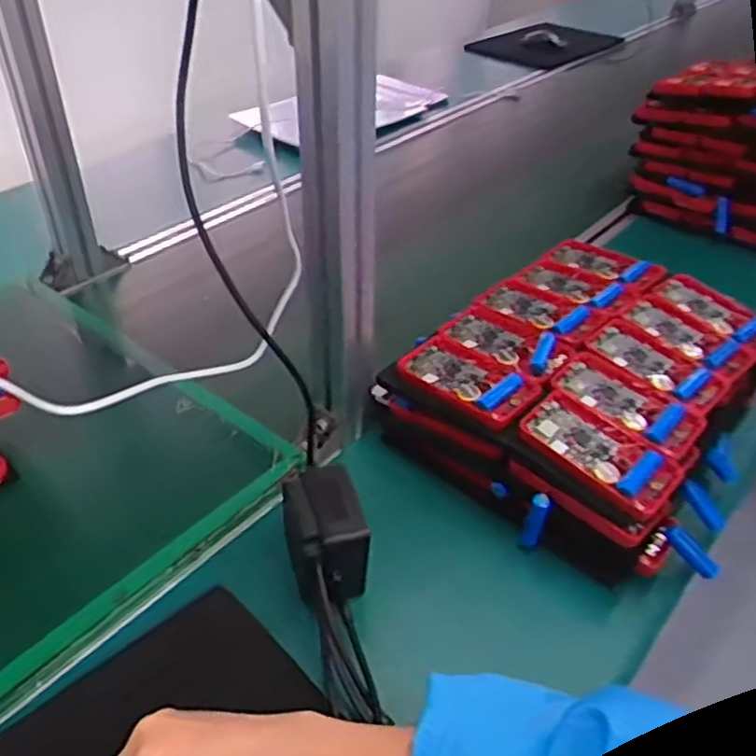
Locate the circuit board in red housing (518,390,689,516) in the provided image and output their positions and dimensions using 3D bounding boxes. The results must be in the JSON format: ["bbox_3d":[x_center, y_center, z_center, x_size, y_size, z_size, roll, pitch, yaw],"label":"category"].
[{"bbox_3d":[0.177,0.060,0.582,0.121,0.023,0.066,30,47,31],"label":"circuit board in red housing"}]

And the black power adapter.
[{"bbox_3d":[-0.042,0.118,0.557,0.057,0.066,0.089,-8,40,-12],"label":"black power adapter"}]

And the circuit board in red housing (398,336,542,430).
[{"bbox_3d":[0.081,0.002,0.646,0.121,0.014,0.063,28,46,30],"label":"circuit board in red housing"}]

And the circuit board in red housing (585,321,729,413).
[{"bbox_3d":[0.251,-0.010,0.661,0.120,0.019,0.068,27,45,29],"label":"circuit board in red housing"}]

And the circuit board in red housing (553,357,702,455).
[{"bbox_3d":[0.210,0.024,0.620,0.122,0.018,0.071,25,44,27],"label":"circuit board in red housing"}]

